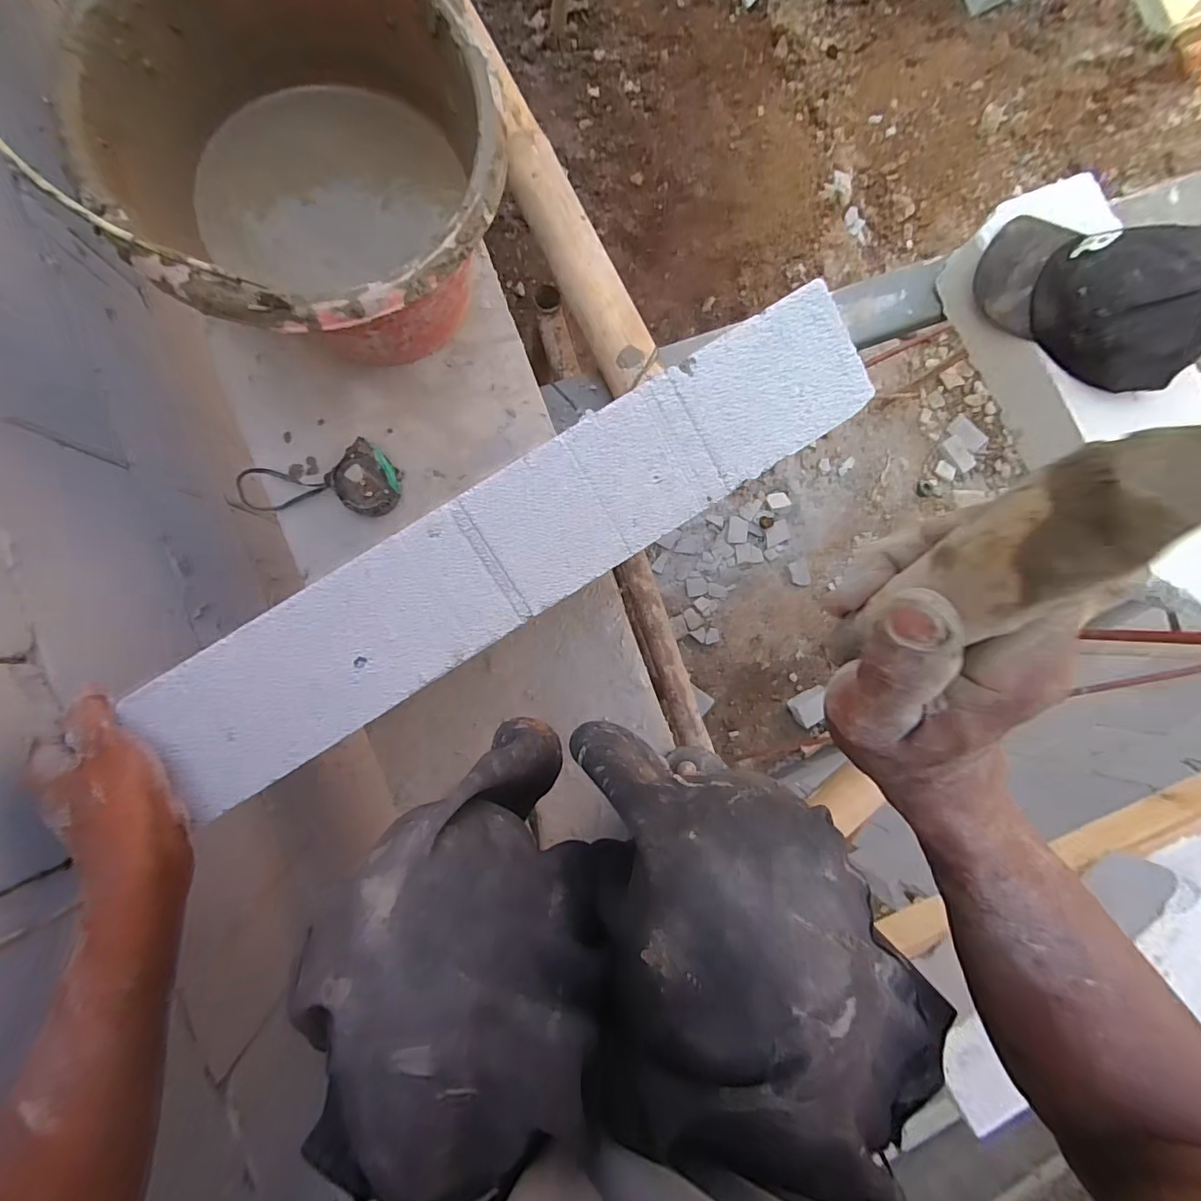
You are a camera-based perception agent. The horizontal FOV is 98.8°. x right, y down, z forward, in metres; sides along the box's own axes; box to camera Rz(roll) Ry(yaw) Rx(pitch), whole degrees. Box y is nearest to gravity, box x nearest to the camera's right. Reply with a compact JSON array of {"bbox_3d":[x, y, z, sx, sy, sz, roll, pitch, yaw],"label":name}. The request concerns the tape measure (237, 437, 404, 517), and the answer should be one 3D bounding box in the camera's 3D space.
[{"bbox_3d":[-0.292,-0.122,0.533,0.166,0.033,0.068,-2,87,5],"label":"tape measure"}]

